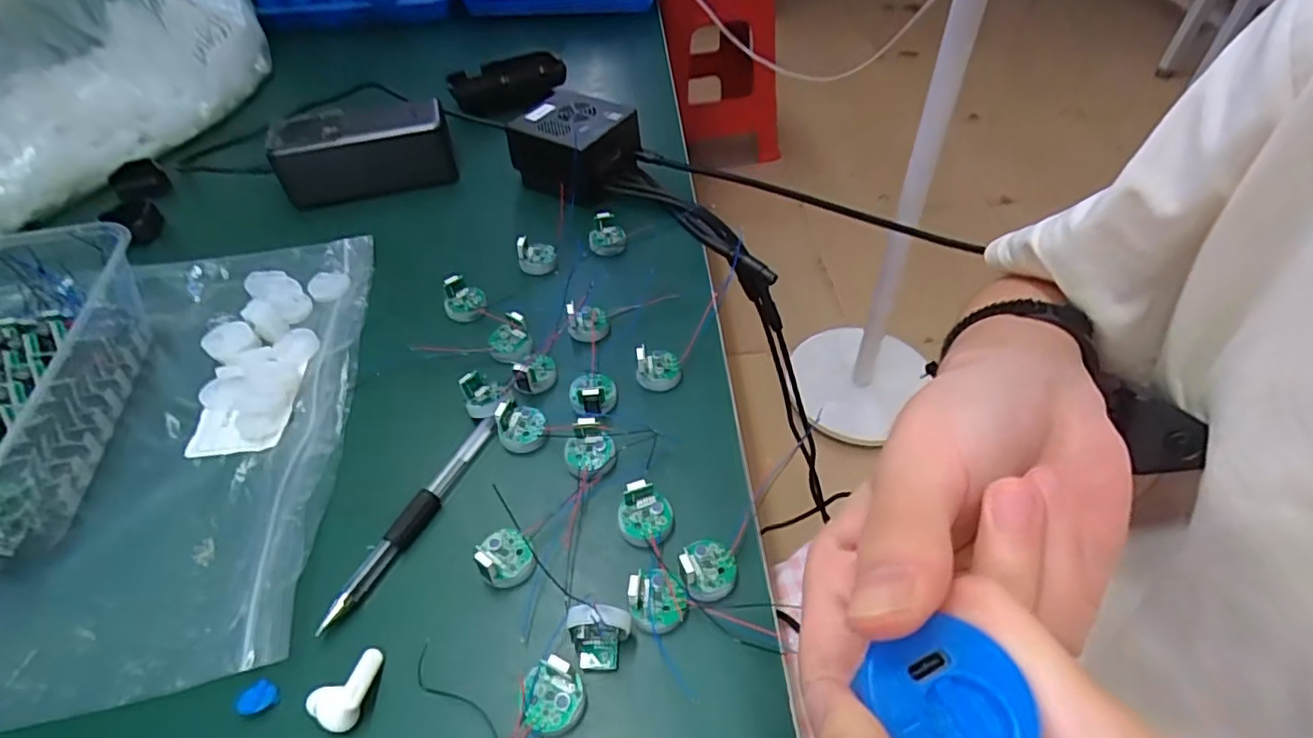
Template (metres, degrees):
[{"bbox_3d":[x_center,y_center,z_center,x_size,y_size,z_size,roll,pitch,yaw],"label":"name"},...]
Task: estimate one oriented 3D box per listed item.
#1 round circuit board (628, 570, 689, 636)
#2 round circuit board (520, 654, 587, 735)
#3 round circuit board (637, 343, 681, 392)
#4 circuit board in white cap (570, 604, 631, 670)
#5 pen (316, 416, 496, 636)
[{"bbox_3d":[0.001,0.098,0.268,0.024,0.016,0.025,-1,48,1],"label":"round circuit board"},{"bbox_3d":[-0.041,0.128,0.246,0.024,0.009,0.025,-1,48,1],"label":"round circuit board"},{"bbox_3d":[0.001,-0.001,0.357,0.024,0.022,0.022,-1,48,1],"label":"round circuit board"},{"bbox_3d":[-0.023,0.108,0.253,0.025,0.024,0.016,2,48,5],"label":"circuit board in white cap"},{"bbox_3d":[-0.116,0.069,0.302,0.013,0.010,0.119,19,51,18],"label":"pen"}]

